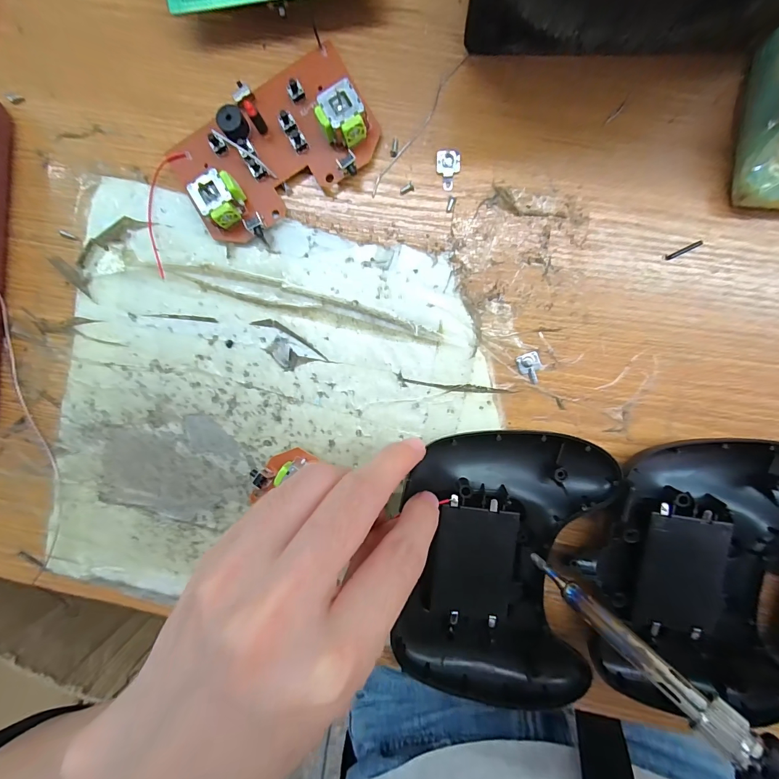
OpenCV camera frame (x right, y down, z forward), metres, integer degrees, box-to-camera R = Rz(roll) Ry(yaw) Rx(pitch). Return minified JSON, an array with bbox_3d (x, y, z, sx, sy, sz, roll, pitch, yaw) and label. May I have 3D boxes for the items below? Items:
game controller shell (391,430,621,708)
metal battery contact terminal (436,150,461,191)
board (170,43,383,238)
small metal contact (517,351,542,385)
[{"bbox_3d":[0.050,0.081,0.171,0.085,0.020,0.120,4,94,4],"label":"game controller shell"},{"bbox_3d":[0.027,-0.099,0.169,0.011,0.004,0.017,-2,93,4],"label":"metal battery contact terminal"},{"bbox_3d":[-0.052,-0.110,0.167,0.088,0.017,0.055,-32,91,6],"label":"board"},{"bbox_3d":[0.066,-0.010,0.174,0.010,0.004,0.014,-19,92,5],"label":"small metal contact"}]

